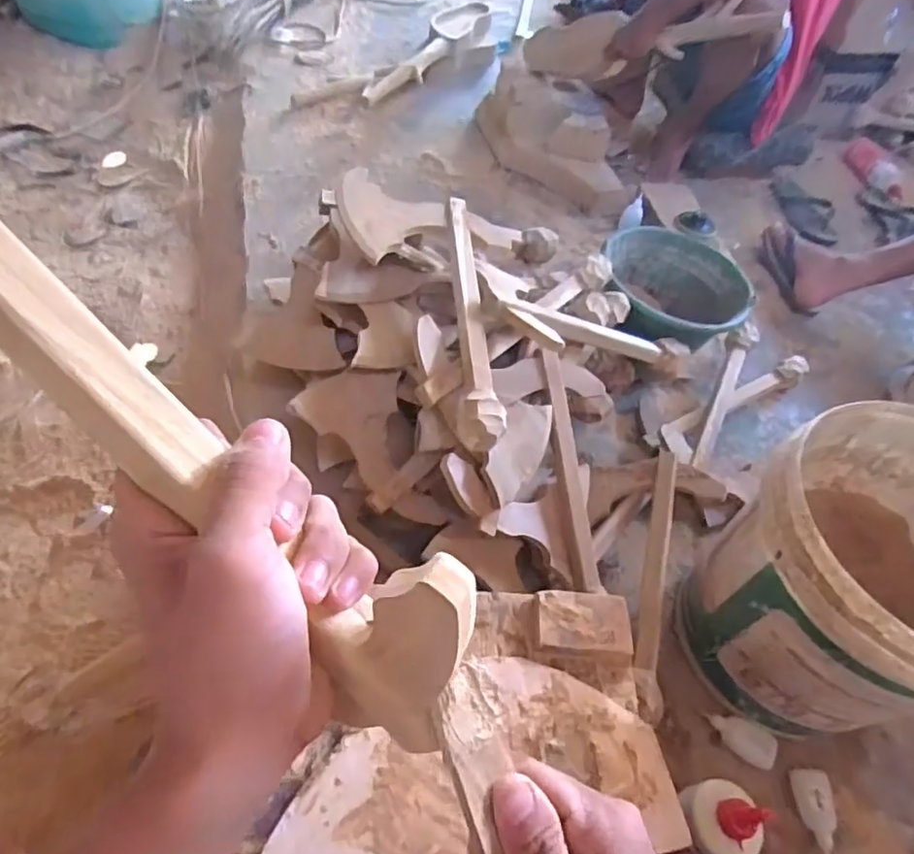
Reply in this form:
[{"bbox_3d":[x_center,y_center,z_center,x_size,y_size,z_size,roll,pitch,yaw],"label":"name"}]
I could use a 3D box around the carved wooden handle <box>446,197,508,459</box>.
[{"bbox_3d":[0.011,-0.145,0.759,0.049,0.060,0.365,-1,53,-11],"label":"carved wooden handle"}]

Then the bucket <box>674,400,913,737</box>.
[{"bbox_3d":[0.458,0.185,0.705,0.314,0.341,0.294,2,57,-3],"label":"bucket"}]

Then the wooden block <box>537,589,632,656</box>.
[{"bbox_3d":[0.129,0.197,0.614,0.092,0.016,0.056,7,51,-5],"label":"wooden block"}]

